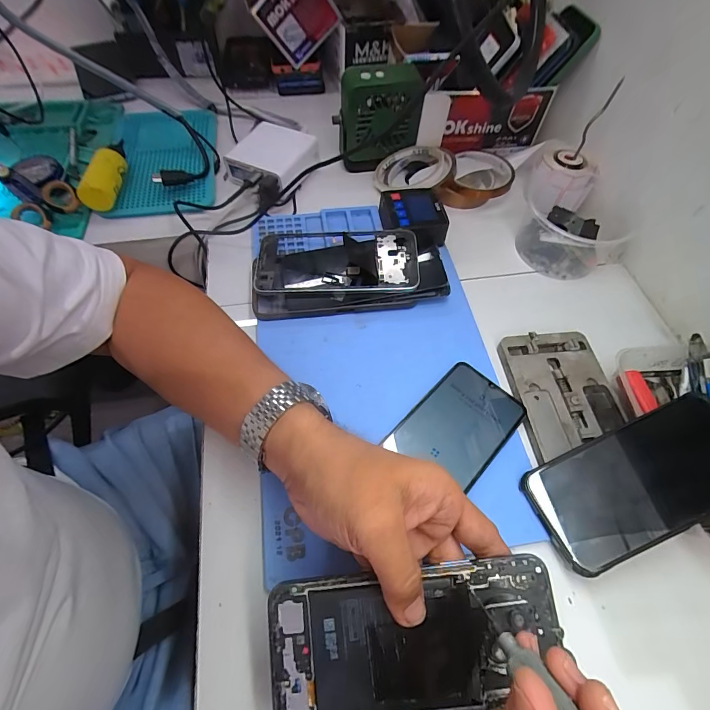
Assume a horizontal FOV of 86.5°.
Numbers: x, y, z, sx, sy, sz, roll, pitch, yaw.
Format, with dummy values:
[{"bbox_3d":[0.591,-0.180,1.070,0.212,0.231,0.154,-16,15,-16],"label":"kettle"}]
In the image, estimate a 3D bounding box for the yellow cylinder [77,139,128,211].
[{"bbox_3d":[-0.301,-0.225,0.466,0.035,0.038,0.106,1,60,-1],"label":"yellow cylinder"}]

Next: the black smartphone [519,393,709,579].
[{"bbox_3d":[0.217,0.094,0.284,0.163,0.008,0.075,-26,63,0],"label":"black smartphone"}]

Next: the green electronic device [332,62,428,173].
[{"bbox_3d":[0.031,-0.295,0.474,0.104,0.114,0.033,-9,61,-7],"label":"green electronic device"}]

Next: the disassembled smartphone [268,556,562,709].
[{"bbox_3d":[0.033,0.159,0.209,0.157,0.004,0.071,-7,76,0],"label":"disassembled smartphone"}]

